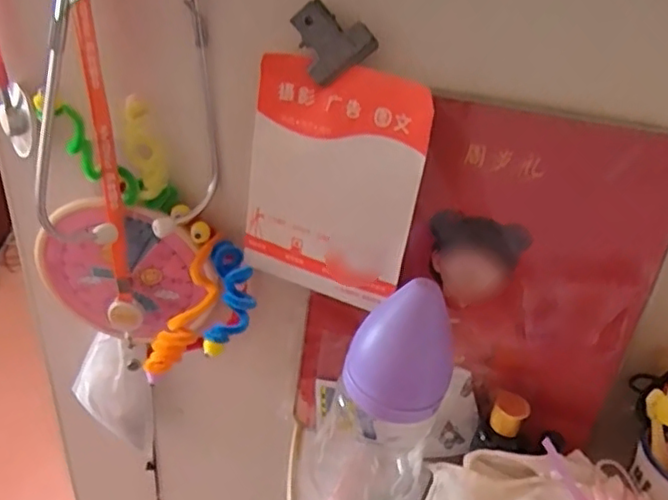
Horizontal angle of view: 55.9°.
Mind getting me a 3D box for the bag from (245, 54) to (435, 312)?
[{"bbox_3d":[-0.001,-0.035,0.370,0.100,0.138,0.017,17,35,16],"label":"bag"}]

